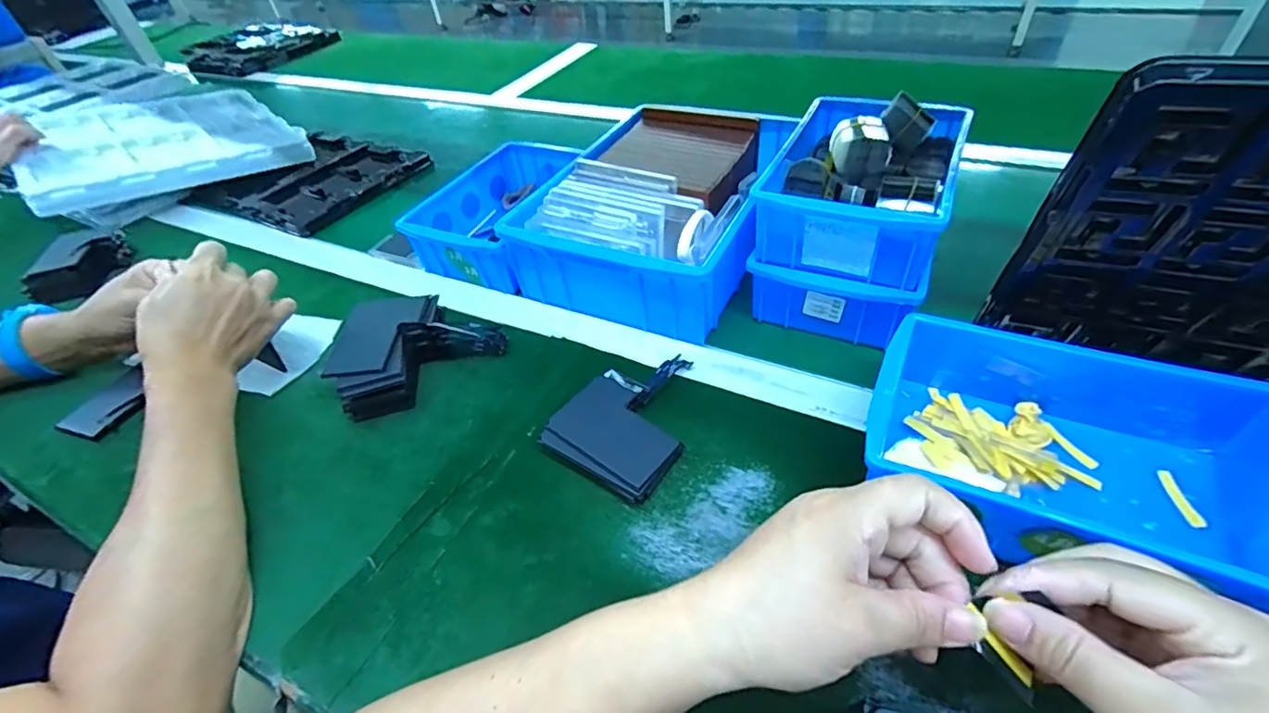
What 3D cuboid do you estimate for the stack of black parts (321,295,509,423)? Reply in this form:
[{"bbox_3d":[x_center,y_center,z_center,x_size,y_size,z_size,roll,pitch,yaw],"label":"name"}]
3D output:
[{"bbox_3d":[-0.191,-0.009,0.455,0.101,0.052,0.127,26,52,30],"label":"stack of black parts"}]

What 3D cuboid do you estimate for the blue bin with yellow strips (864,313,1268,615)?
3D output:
[{"bbox_3d":[0.247,0.057,0.319,0.201,0.071,0.139,18,48,23],"label":"blue bin with yellow strips"}]

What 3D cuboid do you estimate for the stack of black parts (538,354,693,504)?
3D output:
[{"bbox_3d":[0.003,0.041,0.400,0.085,0.022,0.123,23,51,27],"label":"stack of black parts"}]

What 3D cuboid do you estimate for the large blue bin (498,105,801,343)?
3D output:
[{"bbox_3d":[0.034,-0.151,0.552,0.191,0.083,0.293,18,48,23],"label":"large blue bin"}]

